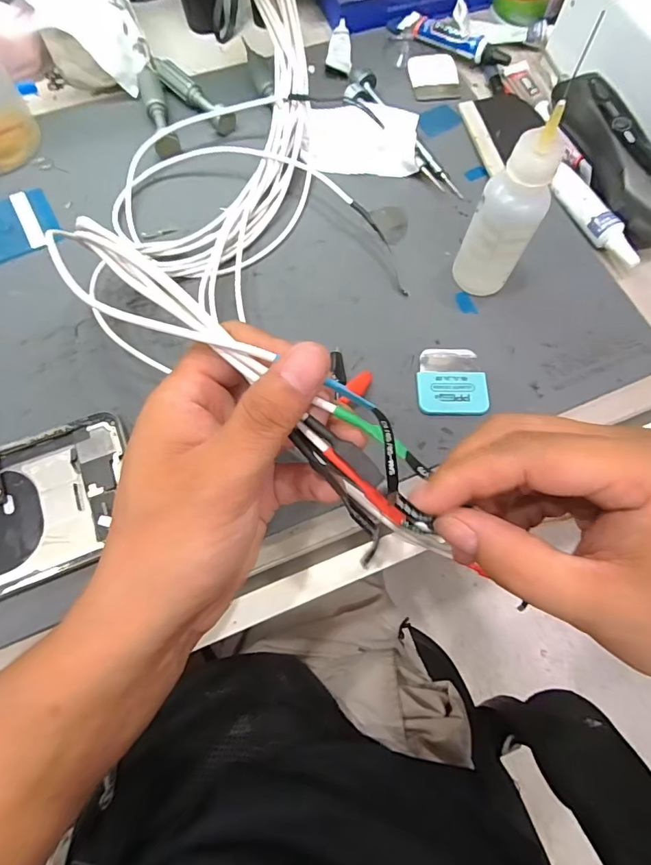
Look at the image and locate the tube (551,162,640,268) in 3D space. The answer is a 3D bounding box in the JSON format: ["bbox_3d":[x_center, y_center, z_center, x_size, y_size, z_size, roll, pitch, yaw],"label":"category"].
[{"bbox_3d":[0.176,-0.143,0.304,0.019,0.014,0.085,-22,72,-8],"label":"tube"}]

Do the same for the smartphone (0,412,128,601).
[{"bbox_3d":[-0.175,0.048,0.233,0.148,0.009,0.076,-23,72,-9],"label":"smartphone"}]

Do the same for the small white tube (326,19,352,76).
[{"bbox_3d":[0.012,-0.303,0.361,0.018,0.008,0.054,5,71,1],"label":"small white tube"}]

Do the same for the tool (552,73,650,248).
[{"bbox_3d":[0.190,-0.186,0.307,0.029,0.030,0.141,-17,72,-7],"label":"tool"}]

